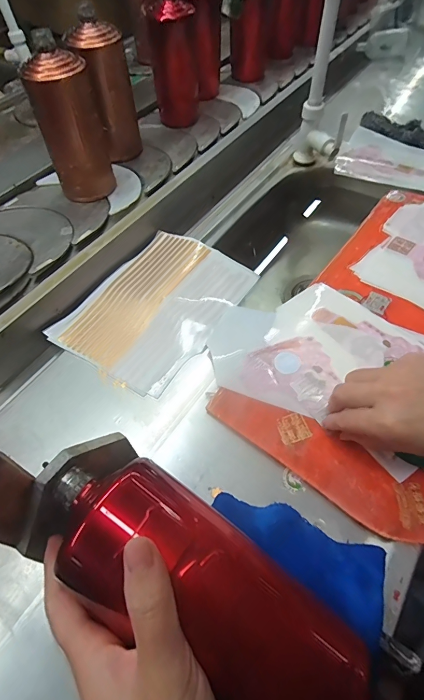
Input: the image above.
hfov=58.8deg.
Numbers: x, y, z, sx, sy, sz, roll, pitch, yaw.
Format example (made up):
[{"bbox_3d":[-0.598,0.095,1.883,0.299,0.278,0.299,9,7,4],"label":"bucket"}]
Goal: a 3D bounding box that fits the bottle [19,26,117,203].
[{"bbox_3d":[-0.201,-0.323,0.541,0.087,0.180,0.101,-15,57,-9],"label":"bottle"}]

